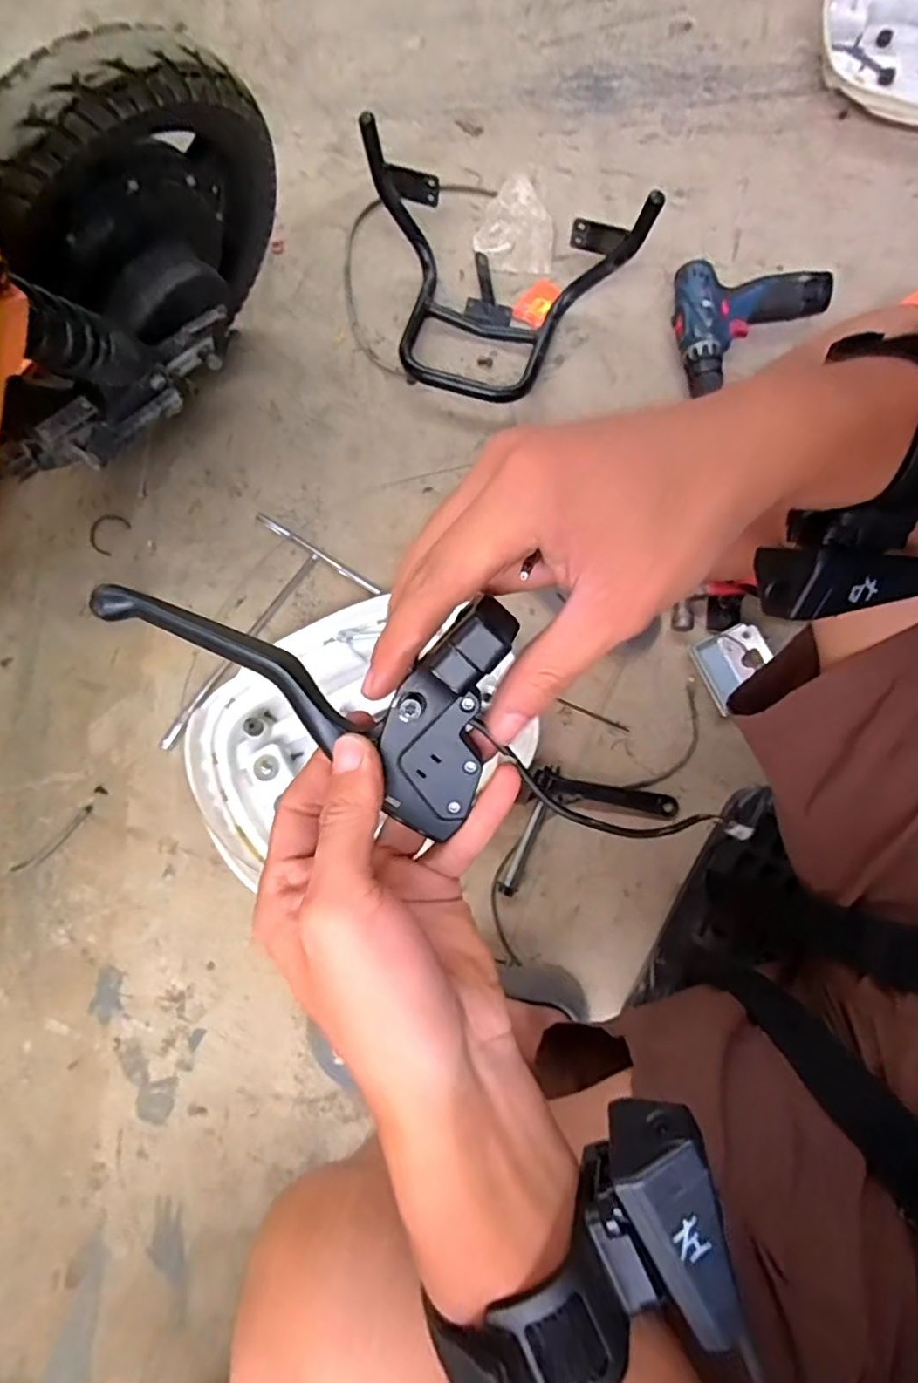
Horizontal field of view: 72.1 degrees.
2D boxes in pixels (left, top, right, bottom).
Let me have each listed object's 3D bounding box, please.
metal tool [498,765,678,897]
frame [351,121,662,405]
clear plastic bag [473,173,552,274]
[{"bbox_3d":[0.125,0.129,0.688,0.212,0.022,0.103,-24,80,-5],"label":"metal tool"},{"bbox_3d":[0.021,-0.474,0.740,0.329,0.149,0.220,23,79,4],"label":"frame"},{"bbox_3d":[0.073,-0.625,0.840,0.098,0.010,0.150,0,79,-1],"label":"clear plastic bag"}]

